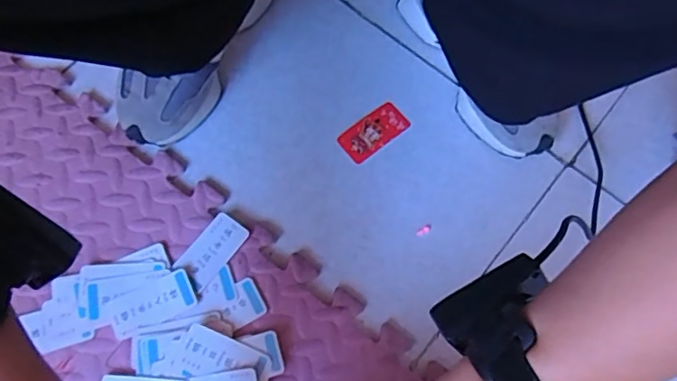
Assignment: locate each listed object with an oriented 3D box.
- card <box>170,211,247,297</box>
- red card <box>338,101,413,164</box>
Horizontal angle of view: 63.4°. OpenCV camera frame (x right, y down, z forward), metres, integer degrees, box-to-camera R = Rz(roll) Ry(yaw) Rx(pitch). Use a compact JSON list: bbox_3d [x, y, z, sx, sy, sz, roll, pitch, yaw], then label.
[{"bbox_3d":[-0.126,0.059,0.543,0.040,0.004,0.074,34,69,10],"label":"card"},{"bbox_3d":[0.039,-0.065,0.610,0.079,0.004,0.040,-37,74,-15],"label":"red card"}]

